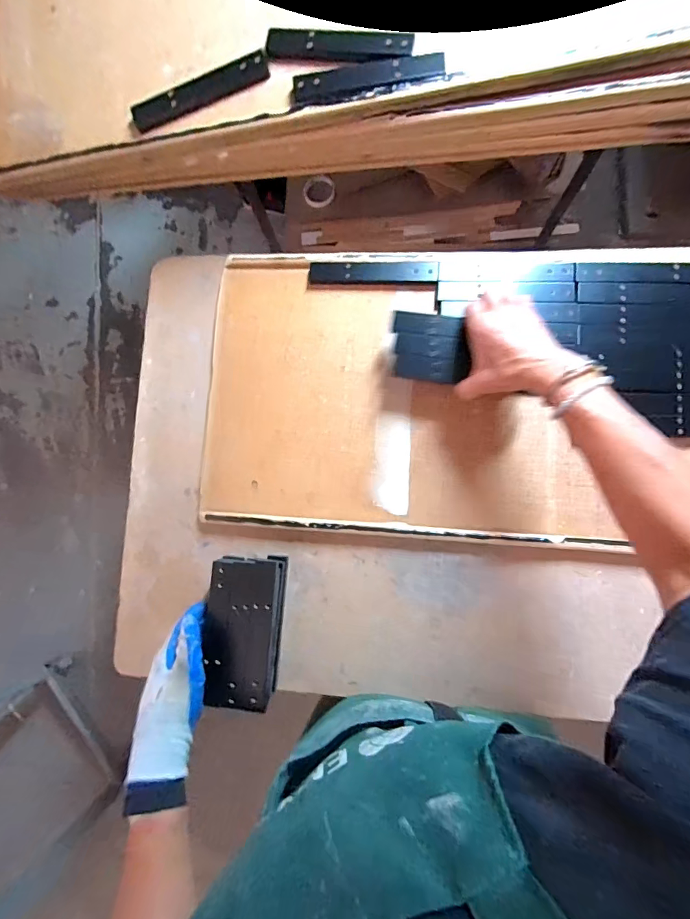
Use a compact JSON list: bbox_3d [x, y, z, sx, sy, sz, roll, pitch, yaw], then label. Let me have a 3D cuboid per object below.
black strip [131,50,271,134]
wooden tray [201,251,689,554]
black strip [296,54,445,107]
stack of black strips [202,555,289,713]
[{"bbox_3d":[-0.182,-0.463,0.519,0.178,0.010,0.033,-20,85,4],"label":"black strip"},{"bbox_3d":[0.325,-0.086,0.547,1.042,0.023,0.397,2,86,6],"label":"wooden tray"},{"bbox_3d":[0.027,-0.461,0.495,0.180,0.008,0.039,-9,86,5],"label":"black strip"},{"bbox_3d":[-0.136,0.232,0.566,0.090,0.054,0.189,3,86,6],"label":"stack of black strips"}]

